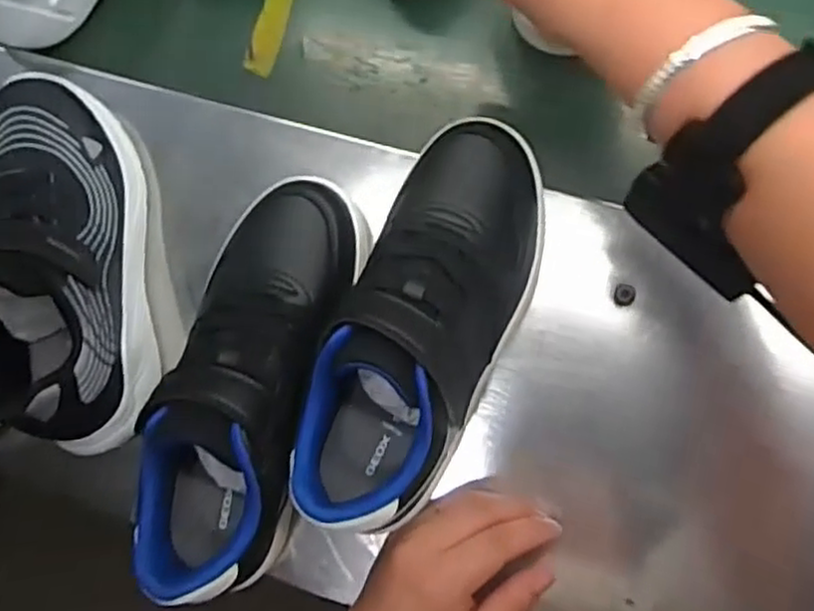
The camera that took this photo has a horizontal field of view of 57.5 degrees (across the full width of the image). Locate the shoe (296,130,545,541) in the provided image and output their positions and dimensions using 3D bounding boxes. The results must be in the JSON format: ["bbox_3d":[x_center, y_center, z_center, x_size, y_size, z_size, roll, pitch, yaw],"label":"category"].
[{"bbox_3d":[0.012,0.008,0.381,0.081,0.081,0.223,20,89,9],"label":"shoe"}]

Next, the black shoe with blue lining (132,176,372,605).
[{"bbox_3d":[-0.085,0.042,0.394,0.076,0.078,0.230,14,88,9],"label":"black shoe with blue lining"}]

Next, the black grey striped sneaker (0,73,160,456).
[{"bbox_3d":[-0.210,-0.029,0.435,0.088,0.095,0.229,-8,85,8],"label":"black grey striped sneaker"}]

